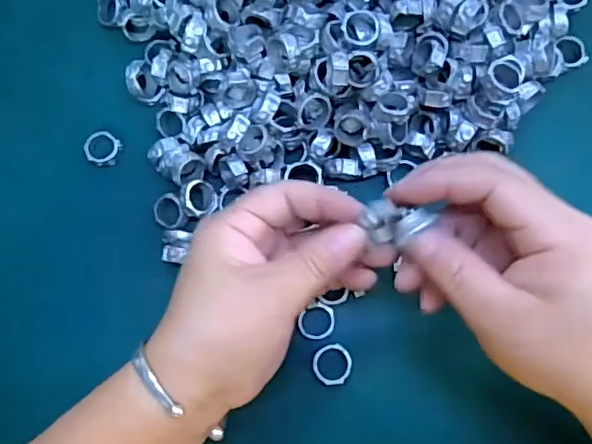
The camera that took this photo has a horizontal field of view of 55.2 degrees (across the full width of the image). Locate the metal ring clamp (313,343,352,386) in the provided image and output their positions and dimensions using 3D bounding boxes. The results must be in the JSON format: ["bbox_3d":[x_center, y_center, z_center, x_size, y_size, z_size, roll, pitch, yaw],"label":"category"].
[{"bbox_3d":[0.021,0.082,0.326,0.022,0.004,0.023,0,82,1],"label":"metal ring clamp"}]

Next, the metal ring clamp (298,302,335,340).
[{"bbox_3d":[0.012,0.058,0.330,0.021,0.004,0.021,-5,82,1],"label":"metal ring clamp"}]

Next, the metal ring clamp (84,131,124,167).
[{"bbox_3d":[-0.122,-0.046,0.355,0.023,0.004,0.021,0,82,1],"label":"metal ring clamp"}]

